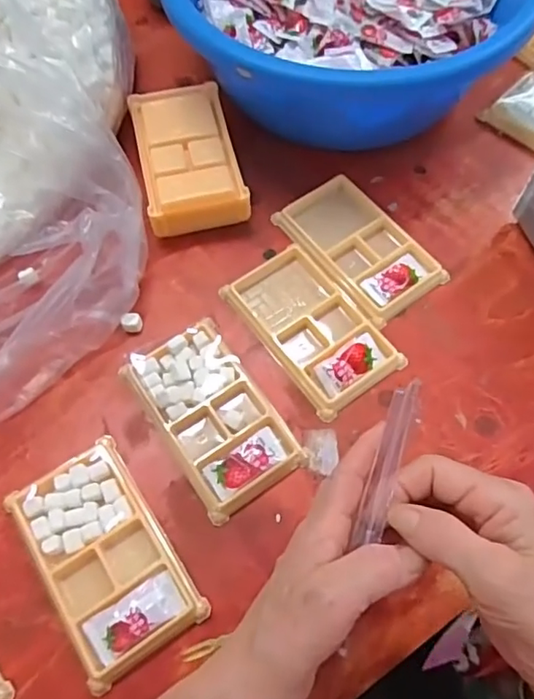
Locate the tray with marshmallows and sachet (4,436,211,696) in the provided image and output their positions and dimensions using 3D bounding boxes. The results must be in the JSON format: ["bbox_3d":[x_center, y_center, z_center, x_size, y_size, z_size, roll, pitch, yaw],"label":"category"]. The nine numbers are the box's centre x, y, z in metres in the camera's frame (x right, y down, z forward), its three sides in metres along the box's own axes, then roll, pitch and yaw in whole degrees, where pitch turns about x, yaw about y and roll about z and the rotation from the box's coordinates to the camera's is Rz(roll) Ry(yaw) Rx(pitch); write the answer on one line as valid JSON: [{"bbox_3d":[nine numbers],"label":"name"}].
[{"bbox_3d":[-0.106,0.132,0.364,0.076,0.020,0.134,-31,69,-14],"label":"tray with marshmallows and sachet"}]

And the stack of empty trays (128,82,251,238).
[{"bbox_3d":[-0.070,-0.170,0.499,0.081,0.035,0.147,-11,65,-6],"label":"stack of empty trays"}]

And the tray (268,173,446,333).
[{"bbox_3d":[0.076,-0.088,0.470,0.078,0.009,0.136,-34,69,-15],"label":"tray"}]

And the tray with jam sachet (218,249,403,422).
[{"bbox_3d":[0.035,-0.019,0.438,0.077,0.018,0.135,-33,69,-15],"label":"tray with jam sachet"}]

